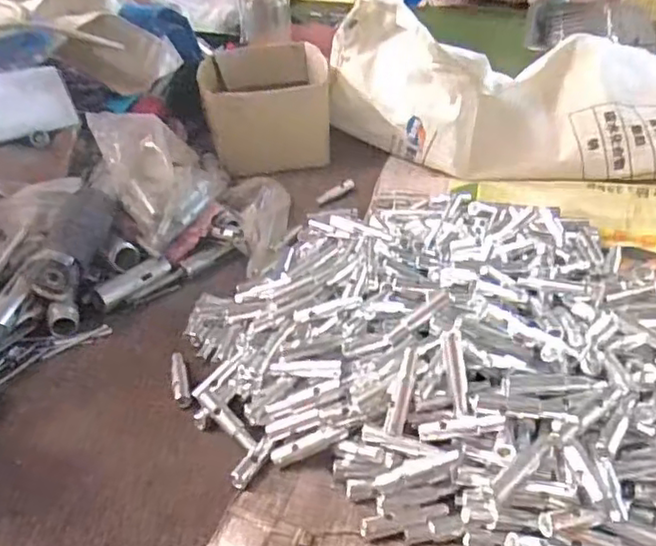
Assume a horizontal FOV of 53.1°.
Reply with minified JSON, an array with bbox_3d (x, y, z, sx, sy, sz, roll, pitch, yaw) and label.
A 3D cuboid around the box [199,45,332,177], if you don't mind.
[{"bbox_3d":[-0.072,-0.196,0.789,0.141,0.091,0.153,-6,36,-3],"label":"box"}]

